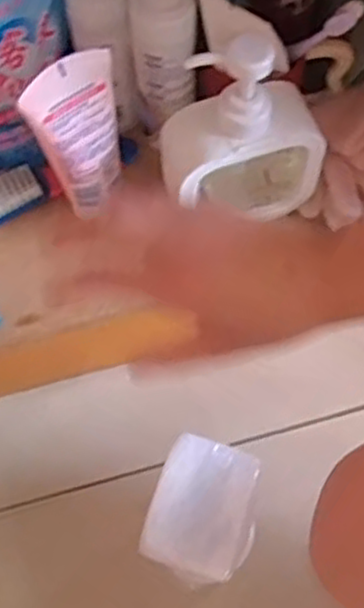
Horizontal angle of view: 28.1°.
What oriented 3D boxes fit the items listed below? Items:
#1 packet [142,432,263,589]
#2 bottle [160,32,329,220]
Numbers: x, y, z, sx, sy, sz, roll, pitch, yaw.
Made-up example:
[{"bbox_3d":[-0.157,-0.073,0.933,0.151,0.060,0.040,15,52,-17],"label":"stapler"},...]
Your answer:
[{"bbox_3d":[0.014,0.126,0.445,0.063,0.018,0.082,18,70,9],"label":"packet"},{"bbox_3d":[0.042,-0.123,0.517,0.116,0.164,0.060,-17,69,-5],"label":"bottle"}]

